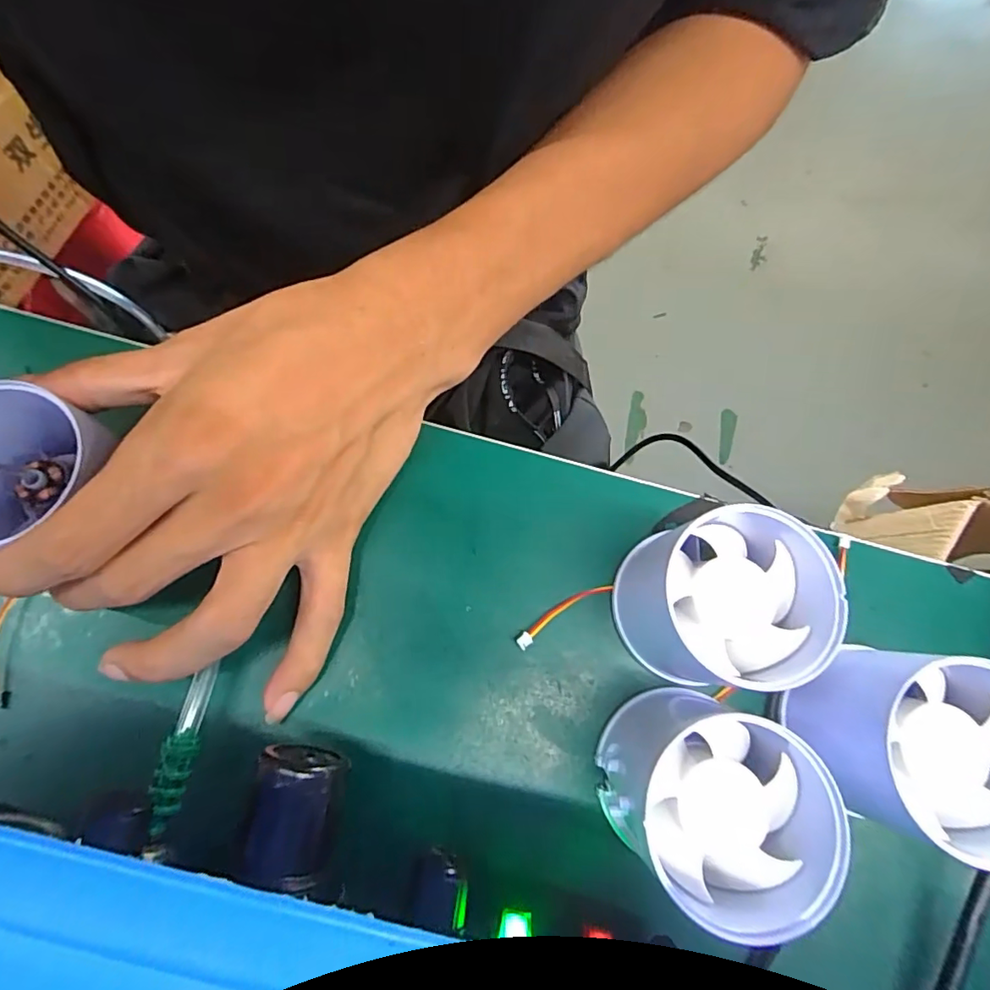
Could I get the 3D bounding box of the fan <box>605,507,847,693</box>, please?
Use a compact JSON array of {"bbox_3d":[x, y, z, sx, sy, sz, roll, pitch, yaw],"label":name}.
[{"bbox_3d":[0.071,0.034,0.177,0.051,0.047,0.053,0,75,-1],"label":"fan"}]

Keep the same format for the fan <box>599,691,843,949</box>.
[{"bbox_3d":[0.062,0.088,0.160,0.054,0.046,0.051,0,75,-1],"label":"fan"}]

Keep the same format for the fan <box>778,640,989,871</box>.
[{"bbox_3d":[0.125,0.074,0.164,0.060,0.042,0.052,9,75,1],"label":"fan"}]

